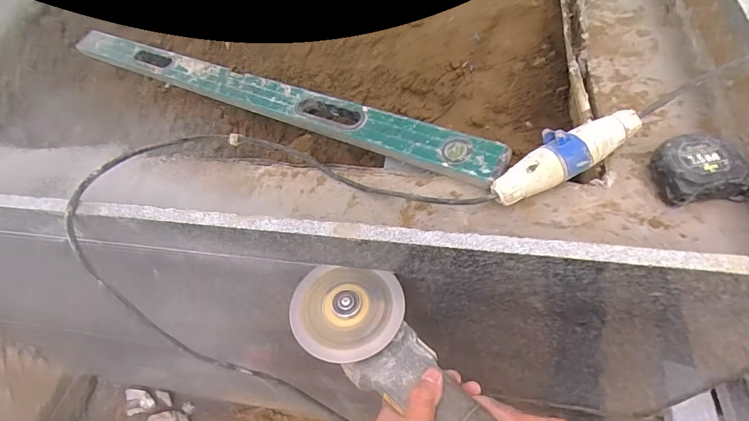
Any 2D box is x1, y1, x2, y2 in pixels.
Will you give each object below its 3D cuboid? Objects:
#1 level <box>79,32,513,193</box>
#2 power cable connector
[{"bbox_3d":[-0.256,-0.226,0.746,1.006,0.016,0.065,23,72,28],"label":"level"},{"bbox_3d":[0.231,-0.064,0.502,0.200,0.058,0.057,-23,54,-9],"label":"power cable connector"}]

